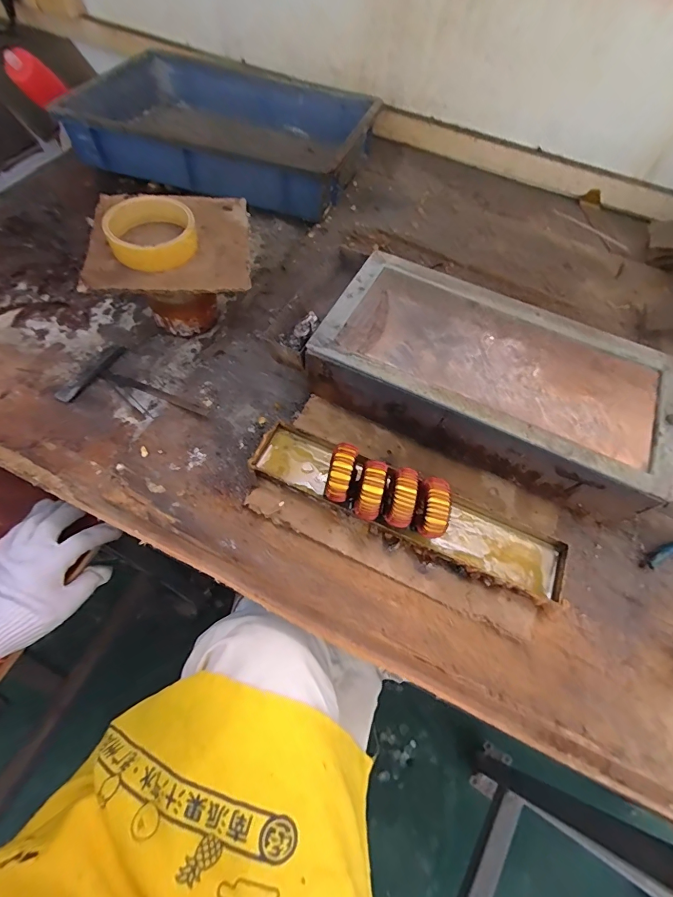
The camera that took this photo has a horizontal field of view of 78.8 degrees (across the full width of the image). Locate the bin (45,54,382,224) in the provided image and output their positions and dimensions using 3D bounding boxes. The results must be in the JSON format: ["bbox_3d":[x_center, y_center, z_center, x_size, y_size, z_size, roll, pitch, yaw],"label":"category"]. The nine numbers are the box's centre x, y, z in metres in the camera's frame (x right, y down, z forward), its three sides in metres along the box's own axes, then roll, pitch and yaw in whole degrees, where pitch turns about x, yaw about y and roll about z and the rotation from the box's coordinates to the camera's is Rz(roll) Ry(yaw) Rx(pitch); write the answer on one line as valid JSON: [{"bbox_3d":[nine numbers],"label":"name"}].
[{"bbox_3d":[-0.170,-0.525,0.668,0.428,0.087,0.306,15,62,4],"label":"bin"}]

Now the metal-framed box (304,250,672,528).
[{"bbox_3d":[0.154,-0.068,0.425,0.330,0.084,0.169,26,63,10],"label":"metal-framed box"}]

